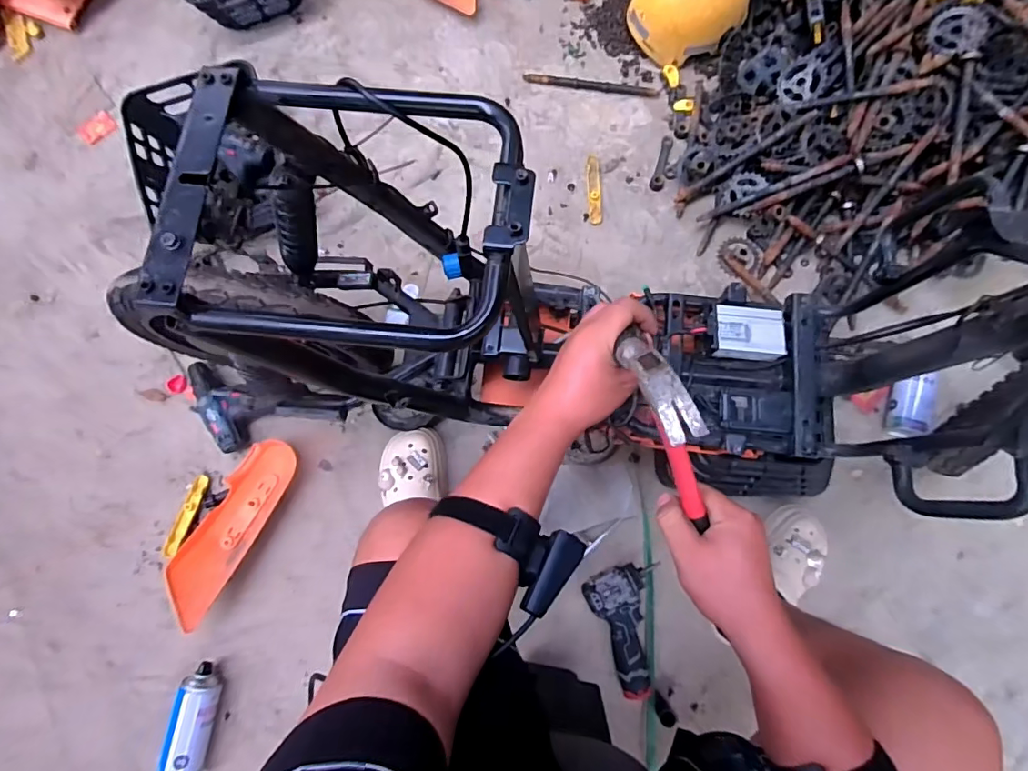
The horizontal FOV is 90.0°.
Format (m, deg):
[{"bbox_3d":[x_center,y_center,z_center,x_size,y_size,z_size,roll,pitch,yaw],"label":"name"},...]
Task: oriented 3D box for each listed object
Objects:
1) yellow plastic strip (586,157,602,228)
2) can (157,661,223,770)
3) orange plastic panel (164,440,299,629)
[{"bbox_3d":[0.168,-0.408,1.074,0.029,0.007,0.150,-2,80,-1],"label":"yellow plastic strip"},{"bbox_3d":[-0.531,0.562,0.846,0.055,0.058,0.183,3,80,-1],"label":"can"},{"bbox_3d":[-0.512,0.250,0.923,0.106,0.055,0.330,26,80,3],"label":"orange plastic panel"}]

